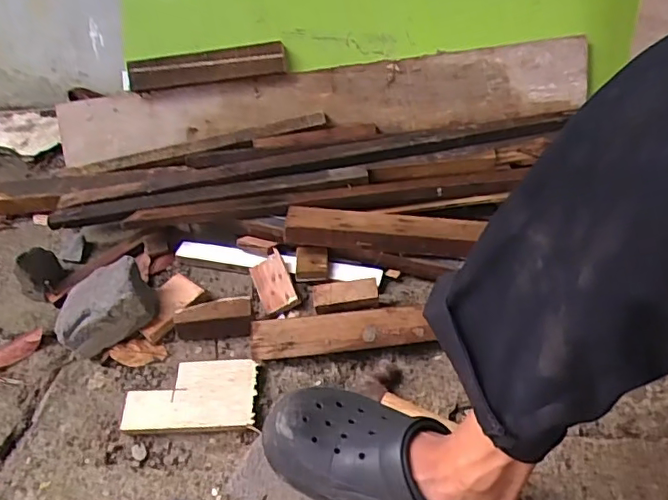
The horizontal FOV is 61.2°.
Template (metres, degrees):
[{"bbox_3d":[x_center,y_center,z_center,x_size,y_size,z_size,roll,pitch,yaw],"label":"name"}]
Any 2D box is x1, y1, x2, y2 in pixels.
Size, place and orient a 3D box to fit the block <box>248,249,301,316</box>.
[{"bbox_3d":[-0.097,0.052,0.894,0.058,0.014,0.096,-28,69,4],"label":"block"}]

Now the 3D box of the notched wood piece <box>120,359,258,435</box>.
[{"bbox_3d":[-0.195,0.200,0.776,0.173,0.024,0.095,-5,45,3],"label":"notched wood piece"}]

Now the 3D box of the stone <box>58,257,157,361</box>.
[{"bbox_3d":[-0.353,0.086,0.853,0.159,0.083,0.105,-31,42,2],"label":"stone"}]

